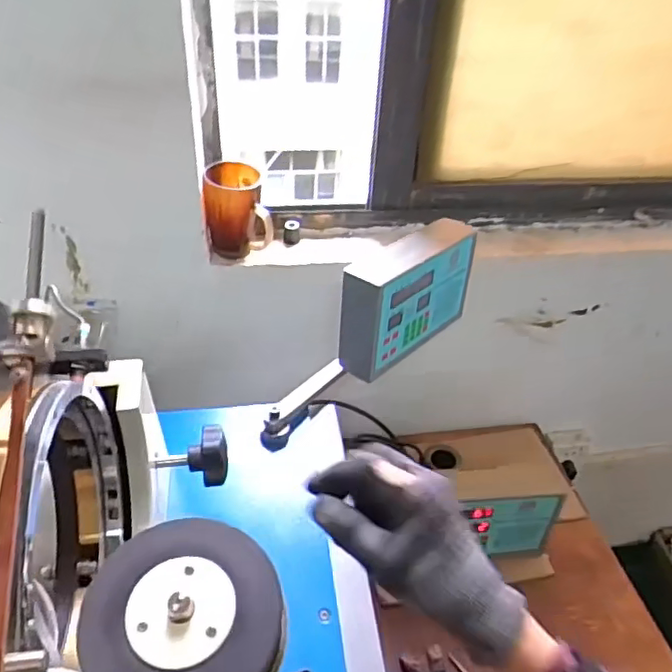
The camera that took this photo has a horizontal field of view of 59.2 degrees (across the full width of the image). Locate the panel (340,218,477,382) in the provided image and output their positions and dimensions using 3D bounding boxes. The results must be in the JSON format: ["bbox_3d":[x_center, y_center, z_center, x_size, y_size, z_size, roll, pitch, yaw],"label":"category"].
[{"bbox_3d":[0.099,-0.058,0.811,0.064,0.145,0.219,32,46,31],"label":"panel"}]

